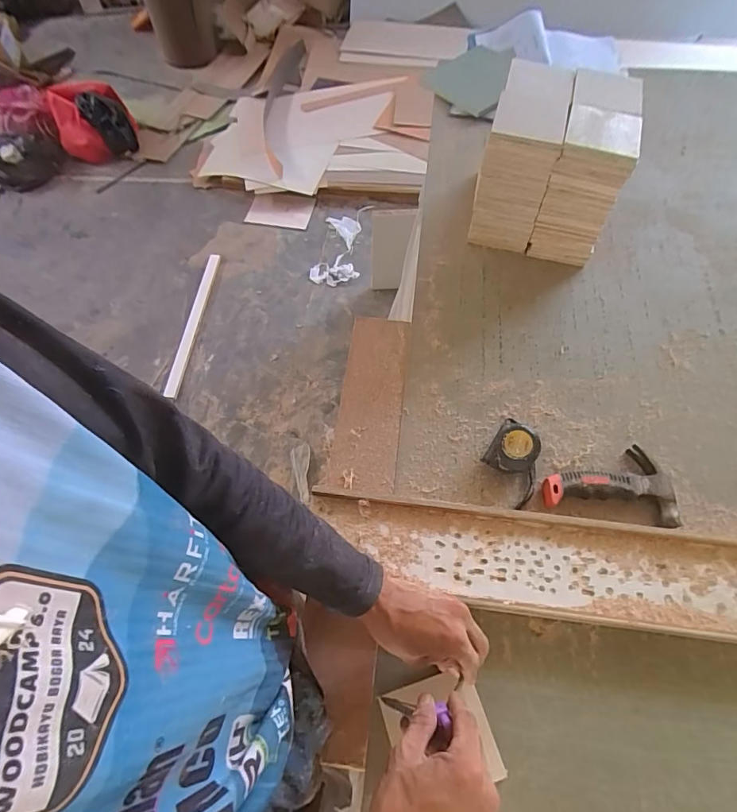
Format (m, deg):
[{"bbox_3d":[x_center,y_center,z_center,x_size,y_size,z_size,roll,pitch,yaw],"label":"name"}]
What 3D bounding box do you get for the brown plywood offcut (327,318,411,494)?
[{"bbox_3d":[0.005,-0.014,0.643,0.089,0.016,0.276,5,63,5],"label":"brown plywood offcut"}]

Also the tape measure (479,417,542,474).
[{"bbox_3d":[0.192,0.058,0.583,0.058,0.035,0.068,34,94,20],"label":"tape measure"}]

